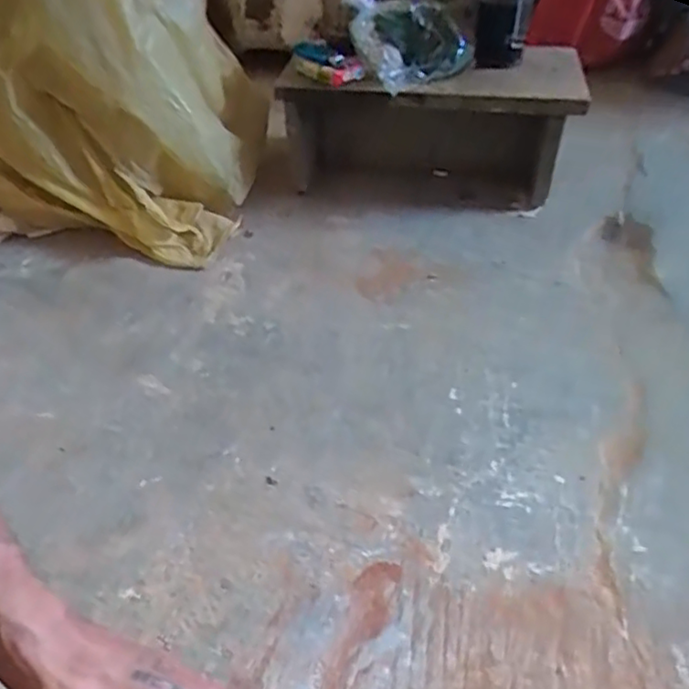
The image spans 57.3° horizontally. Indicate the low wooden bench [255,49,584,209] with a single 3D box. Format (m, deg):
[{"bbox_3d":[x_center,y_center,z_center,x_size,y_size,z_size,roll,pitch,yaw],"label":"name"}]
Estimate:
[{"bbox_3d":[0.082,-0.292,0.867,0.438,0.171,0.136,8,43,12],"label":"low wooden bench"}]

